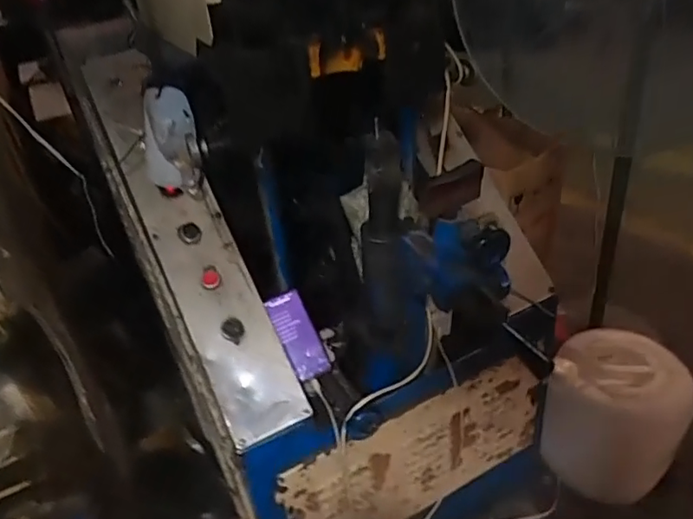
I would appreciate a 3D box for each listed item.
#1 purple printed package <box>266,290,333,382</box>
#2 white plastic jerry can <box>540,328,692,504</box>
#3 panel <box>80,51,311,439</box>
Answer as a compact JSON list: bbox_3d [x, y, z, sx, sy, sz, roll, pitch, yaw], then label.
[{"bbox_3d":[-0.083,0.131,0.995,0.067,0.153,0.013,-27,0,-26],"label":"purple printed package"},{"bbox_3d":[0.646,0.368,1.368,0.292,0.265,0.346,16,40,32],"label":"white plastic jerry can"},{"bbox_3d":[-0.258,-0.042,0.918,0.137,0.693,0.067,-24,-8,-23],"label":"panel"}]

